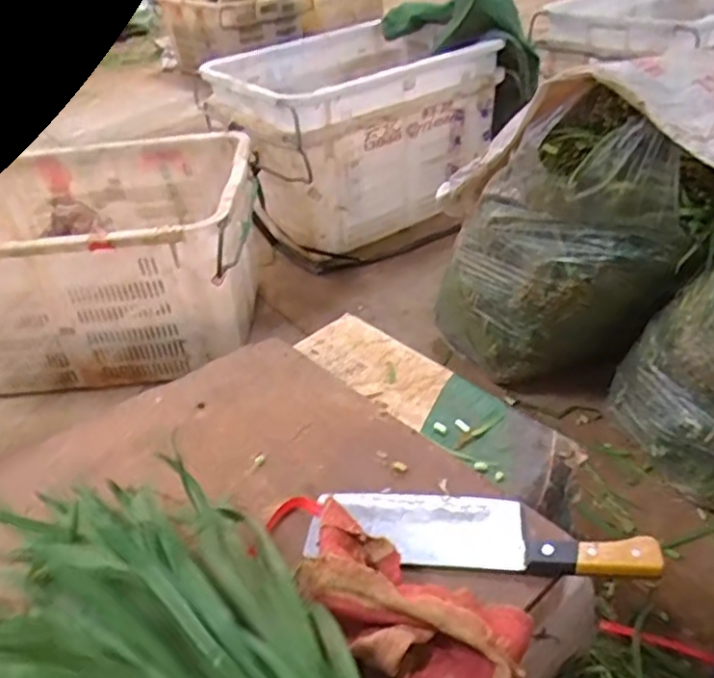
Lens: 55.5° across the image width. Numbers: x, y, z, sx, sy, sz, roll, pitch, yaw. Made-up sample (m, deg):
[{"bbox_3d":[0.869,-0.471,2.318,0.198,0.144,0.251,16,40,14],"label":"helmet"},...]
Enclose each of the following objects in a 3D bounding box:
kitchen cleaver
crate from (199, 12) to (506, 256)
[{"bbox_3d":[0.095,0.151,0.547,0.267,0.028,0.068,2,37,11],"label":"kitchen cleaver"},{"bbox_3d":[-0.003,-0.528,1.774,0.619,0.418,0.443,-23,40,-23],"label":"crate"}]

